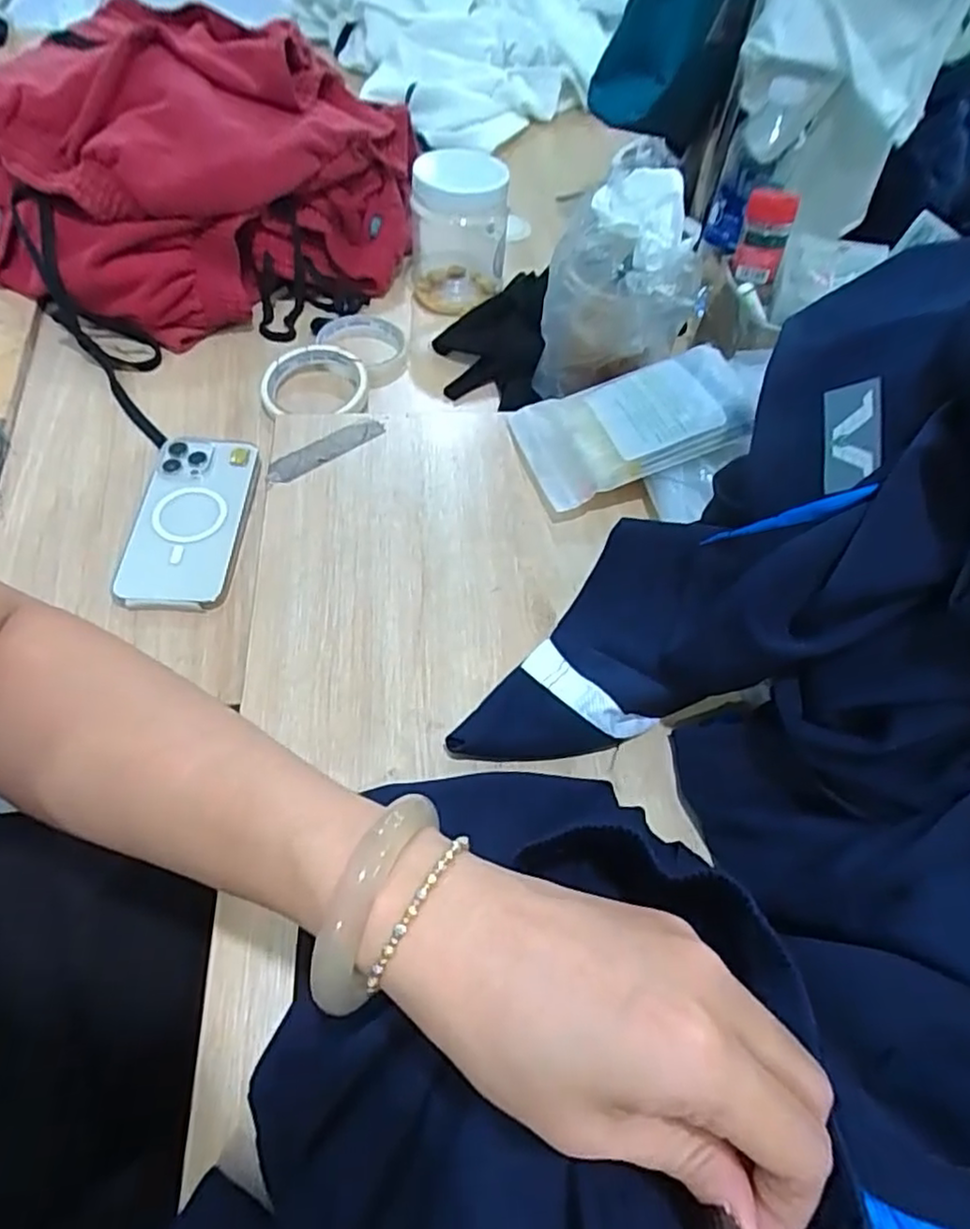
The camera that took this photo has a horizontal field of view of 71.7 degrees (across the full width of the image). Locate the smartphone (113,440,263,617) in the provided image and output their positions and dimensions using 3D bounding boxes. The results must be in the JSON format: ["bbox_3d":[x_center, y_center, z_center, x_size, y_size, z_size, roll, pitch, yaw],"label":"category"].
[{"bbox_3d":[-0.225,-0.073,0.514,0.079,0.015,0.162,1,56,-4],"label":"smartphone"}]

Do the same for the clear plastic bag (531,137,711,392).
[{"bbox_3d":[0.103,-0.246,0.520,0.116,0.168,0.068,19,57,8],"label":"clear plastic bag"}]

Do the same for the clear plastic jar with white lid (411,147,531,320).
[{"bbox_3d":[-0.018,-0.391,0.682,0.107,0.135,0.084,-5,57,-8],"label":"clear plastic jar with white lid"}]

